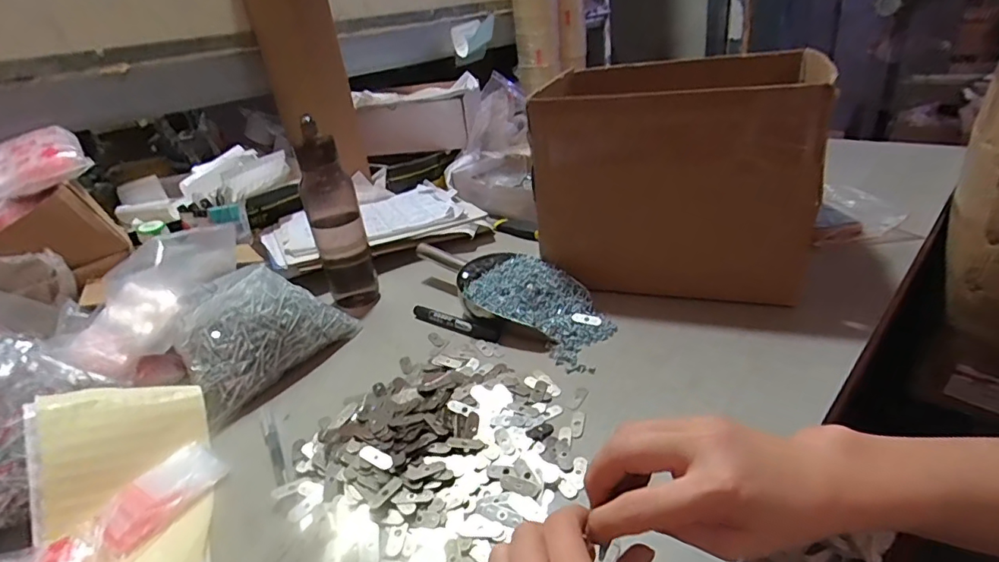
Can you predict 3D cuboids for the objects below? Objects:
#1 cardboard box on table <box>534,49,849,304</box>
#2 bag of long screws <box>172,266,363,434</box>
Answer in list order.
[{"bbox_3d":[0.229,-0.143,0.687,0.325,0.248,0.277,3,28,18],"label":"cardboard box on table"},{"bbox_3d":[-0.279,0.055,0.590,0.119,0.094,0.187,11,32,30],"label":"bag of long screws"}]

